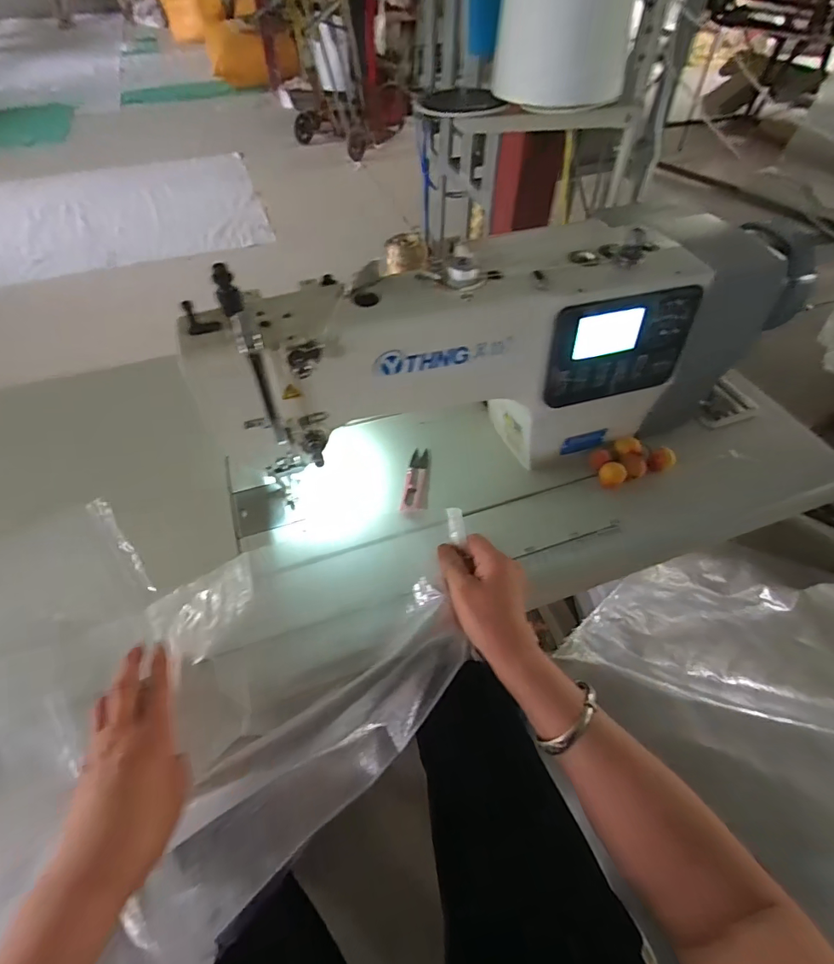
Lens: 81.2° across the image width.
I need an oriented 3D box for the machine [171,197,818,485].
[{"bbox_3d":[0.097,-0.119,0.505,0.584,0.244,0.140,-13,53,-11],"label":"machine"}]

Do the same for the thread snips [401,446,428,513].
[{"bbox_3d":[0.000,-0.004,0.572,0.027,0.006,0.095,4,52,3],"label":"thread snips"}]

